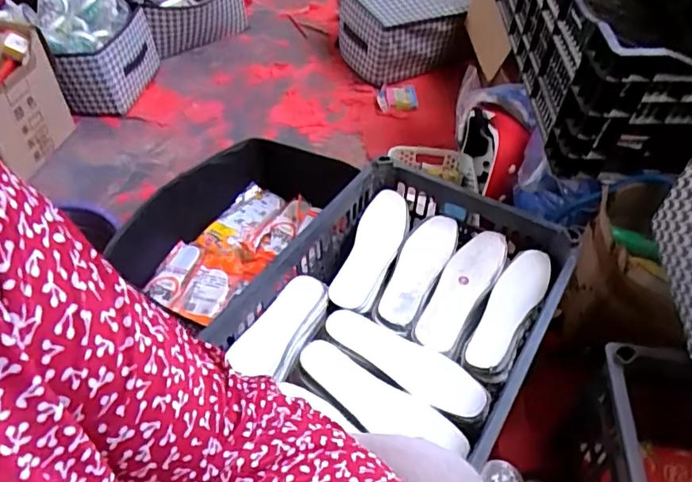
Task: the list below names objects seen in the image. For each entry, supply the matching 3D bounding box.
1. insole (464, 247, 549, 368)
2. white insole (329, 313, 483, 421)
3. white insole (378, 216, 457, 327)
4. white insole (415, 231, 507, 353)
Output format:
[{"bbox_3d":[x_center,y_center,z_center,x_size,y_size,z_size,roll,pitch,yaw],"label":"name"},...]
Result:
[{"bbox_3d":[0.224,0.089,0.741,0.061,0.017,0.211,30,55,23],"label":"insole"},{"bbox_3d":[0.072,0.150,0.685,0.218,0.017,0.072,25,53,19],"label":"white insole"},{"bbox_3d":[0.105,0.034,0.791,0.068,0.007,0.211,24,53,19],"label":"white insole"},{"bbox_3d":[0.165,0.065,0.770,0.064,0.016,0.222,28,54,21],"label":"white insole"}]

